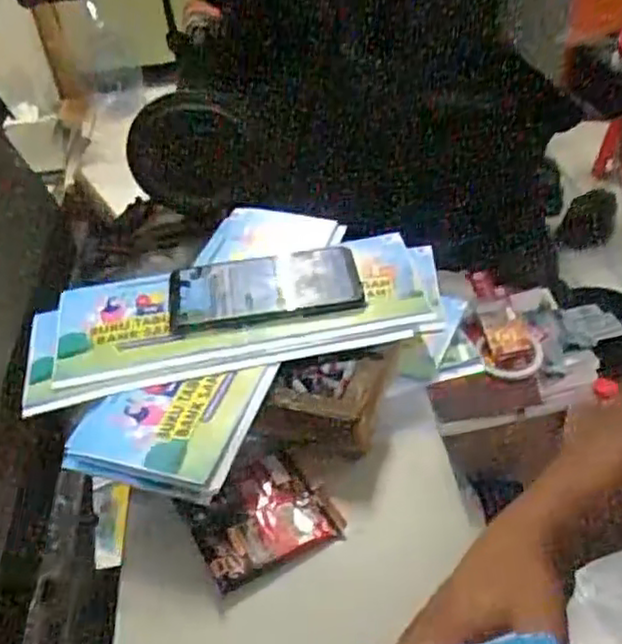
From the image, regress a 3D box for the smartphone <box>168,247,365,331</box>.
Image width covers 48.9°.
[{"bbox_3d":[-0.041,-0.033,0.601,0.164,0.015,0.083,-7,42,0],"label":"smartphone"}]

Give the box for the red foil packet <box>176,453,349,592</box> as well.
[{"bbox_3d":[-0.041,0.138,0.497,0.091,0.016,0.089,-24,45,-18],"label":"red foil packet"}]

